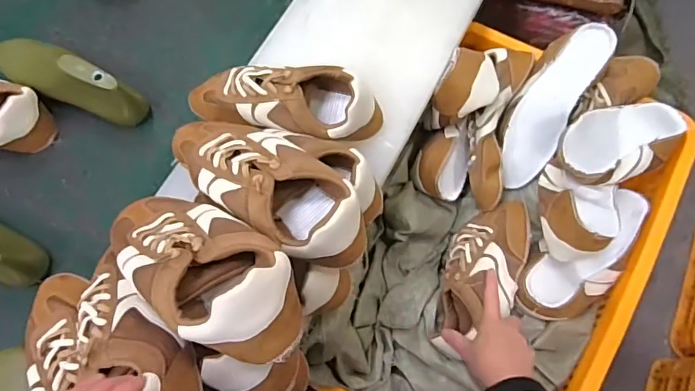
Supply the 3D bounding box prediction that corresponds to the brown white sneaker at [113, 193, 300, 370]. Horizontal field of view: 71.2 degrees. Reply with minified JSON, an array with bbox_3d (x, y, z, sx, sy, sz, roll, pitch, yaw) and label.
[{"bbox_3d":[-0.133,0.053,0.424,0.225,0.077,0.096,28,72,37],"label":"brown white sneaker"}]

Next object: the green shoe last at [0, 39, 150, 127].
[{"bbox_3d":[-0.401,-0.164,0.689,0.227,0.101,0.061,24,73,11],"label":"green shoe last"}]

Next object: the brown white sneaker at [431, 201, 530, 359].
[{"bbox_3d":[0.178,0.107,0.659,0.095,0.074,0.220,28,87,13],"label":"brown white sneaker"}]

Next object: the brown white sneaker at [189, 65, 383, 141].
[{"bbox_3d":[-0.079,-0.118,0.596,0.234,0.070,0.083,10,70,7],"label":"brown white sneaker"}]

